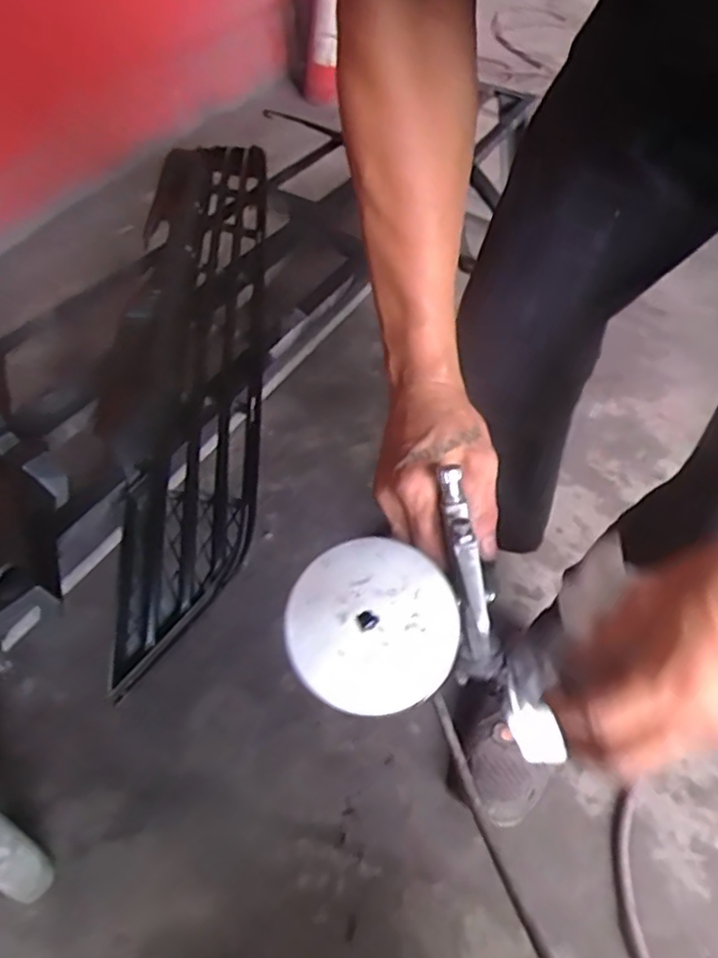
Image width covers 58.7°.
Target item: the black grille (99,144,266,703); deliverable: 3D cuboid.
[{"bbox_3d":[-0.207,-0.188,0.797,0.166,0.100,0.849,-1,51,-6],"label":"black grille"}]

